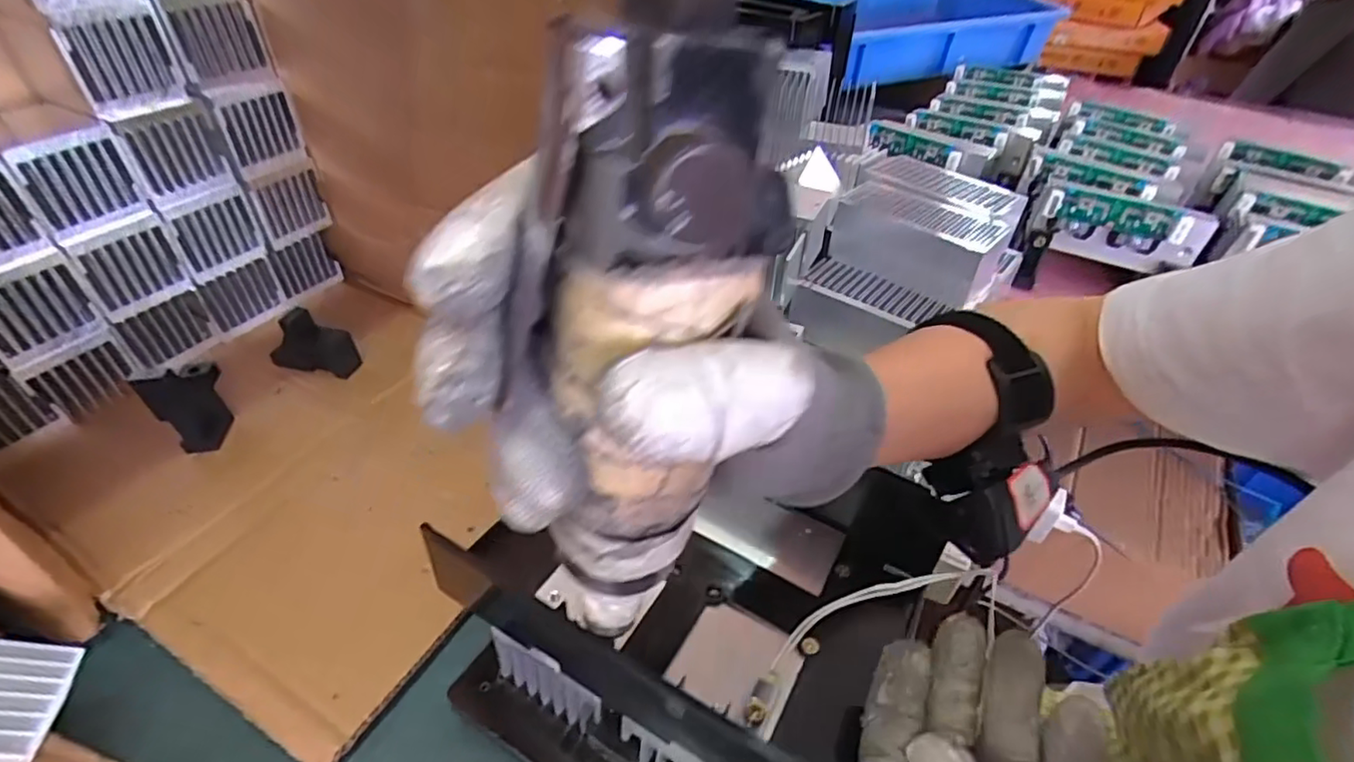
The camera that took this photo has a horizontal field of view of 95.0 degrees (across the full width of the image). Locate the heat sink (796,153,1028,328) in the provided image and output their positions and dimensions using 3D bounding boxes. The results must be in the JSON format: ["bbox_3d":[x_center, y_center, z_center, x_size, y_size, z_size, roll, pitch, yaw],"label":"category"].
[{"bbox_3d":[0.195,-0.120,0.505,0.129,0.059,0.178,25,47,22],"label":"heat sink"}]

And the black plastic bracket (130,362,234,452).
[{"bbox_3d":[-0.313,0.011,0.399,0.036,0.064,0.045,-23,50,-26],"label":"black plastic bracket"}]

